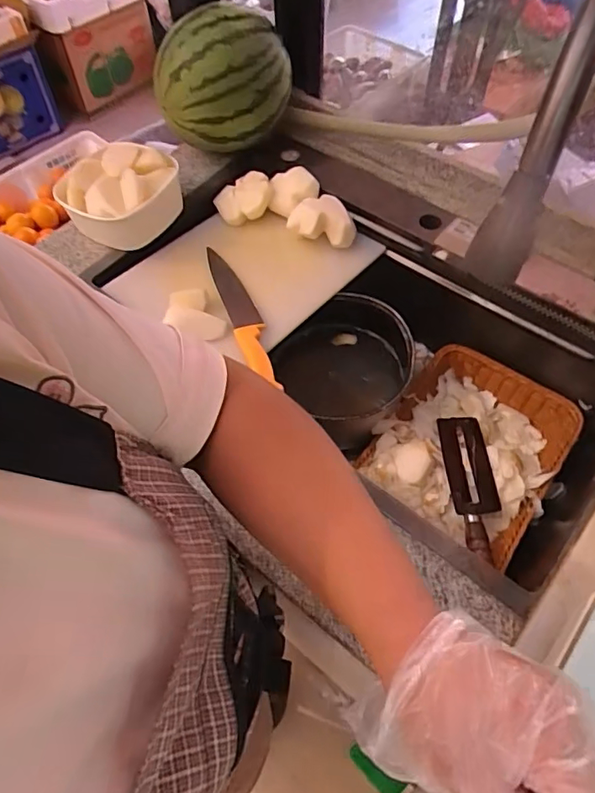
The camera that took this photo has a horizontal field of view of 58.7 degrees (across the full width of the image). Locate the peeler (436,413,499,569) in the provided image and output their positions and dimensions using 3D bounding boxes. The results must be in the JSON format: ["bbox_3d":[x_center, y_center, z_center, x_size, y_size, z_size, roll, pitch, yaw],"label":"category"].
[{"bbox_3d":[0.263,0.130,0.790,0.063,0.040,0.239,-2,58,1],"label":"peeler"}]

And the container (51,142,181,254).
[{"bbox_3d":[-0.262,-0.292,0.810,0.136,0.106,0.177,13,60,10],"label":"container"}]

